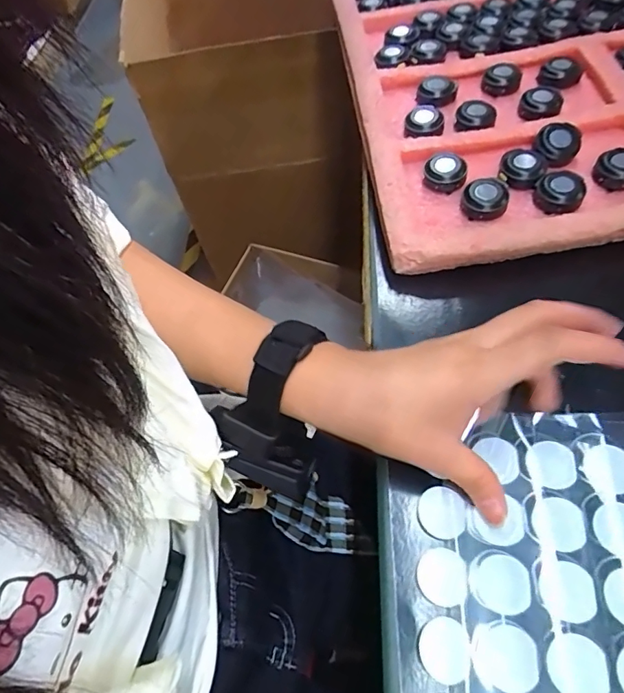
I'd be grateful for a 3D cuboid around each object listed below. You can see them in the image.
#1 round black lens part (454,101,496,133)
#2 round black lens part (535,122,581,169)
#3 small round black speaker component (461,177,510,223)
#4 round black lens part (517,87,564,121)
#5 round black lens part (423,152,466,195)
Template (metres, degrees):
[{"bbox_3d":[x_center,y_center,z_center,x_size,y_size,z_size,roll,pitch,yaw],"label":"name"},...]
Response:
[{"bbox_3d":[0.119,-0.165,0.352,0.028,0.013,0.029,-3,59,6],"label":"round black lens part"},{"bbox_3d":[0.167,-0.138,0.324,0.028,0.009,0.028,-3,59,6],"label":"round black lens part"},{"bbox_3d":[0.114,-0.095,0.318,0.027,0.017,0.029,-3,59,6],"label":"small round black speaker component"},{"bbox_3d":[0.166,-0.176,0.351,0.028,0.014,0.029,-3,59,6],"label":"round black lens part"},{"bbox_3d":[0.092,-0.121,0.333,0.027,0.012,0.029,-3,59,6],"label":"round black lens part"}]

